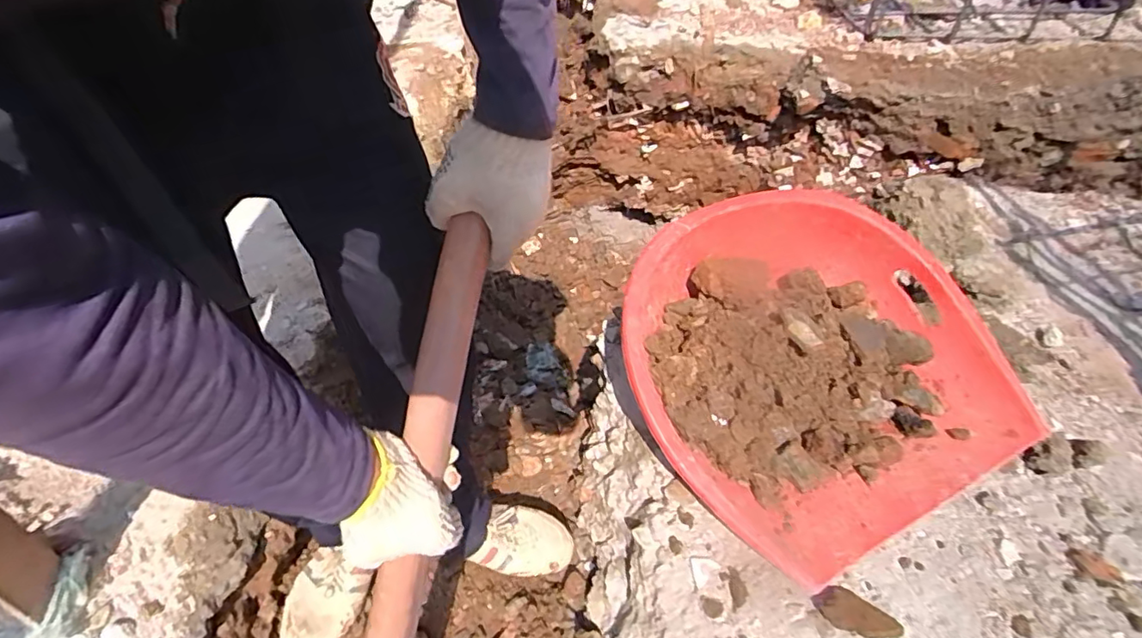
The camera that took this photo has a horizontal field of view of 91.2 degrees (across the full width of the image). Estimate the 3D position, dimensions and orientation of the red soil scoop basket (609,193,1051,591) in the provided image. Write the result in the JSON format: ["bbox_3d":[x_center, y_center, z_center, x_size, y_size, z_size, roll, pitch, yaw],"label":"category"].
[{"bbox_3d":[0.286,0.040,0.660,0.449,0.171,0.376,-20,49,-21],"label":"red soil scoop basket"}]

